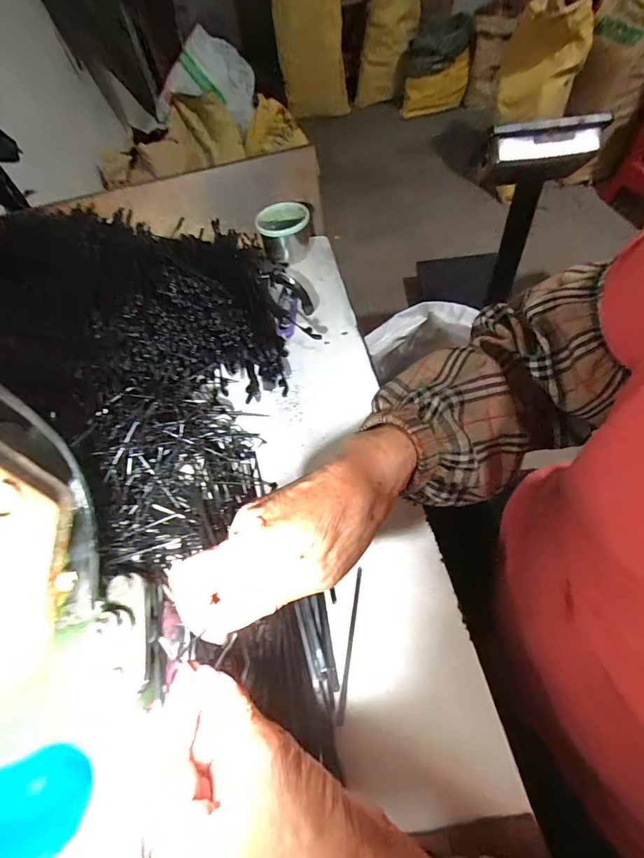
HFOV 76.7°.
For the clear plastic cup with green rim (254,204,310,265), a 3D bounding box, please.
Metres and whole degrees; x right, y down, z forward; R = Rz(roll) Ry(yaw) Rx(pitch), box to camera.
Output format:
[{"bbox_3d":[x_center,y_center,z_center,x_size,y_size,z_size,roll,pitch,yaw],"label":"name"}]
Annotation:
[{"bbox_3d":[-0.049,-0.260,0.542,0.067,0.050,0.069,-4,55,6],"label":"clear plastic cup with green rim"}]

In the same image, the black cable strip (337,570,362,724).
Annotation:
[{"bbox_3d":[0.020,0.148,0.287,0.004,0.004,0.099,4,57,12],"label":"black cable strip"}]

